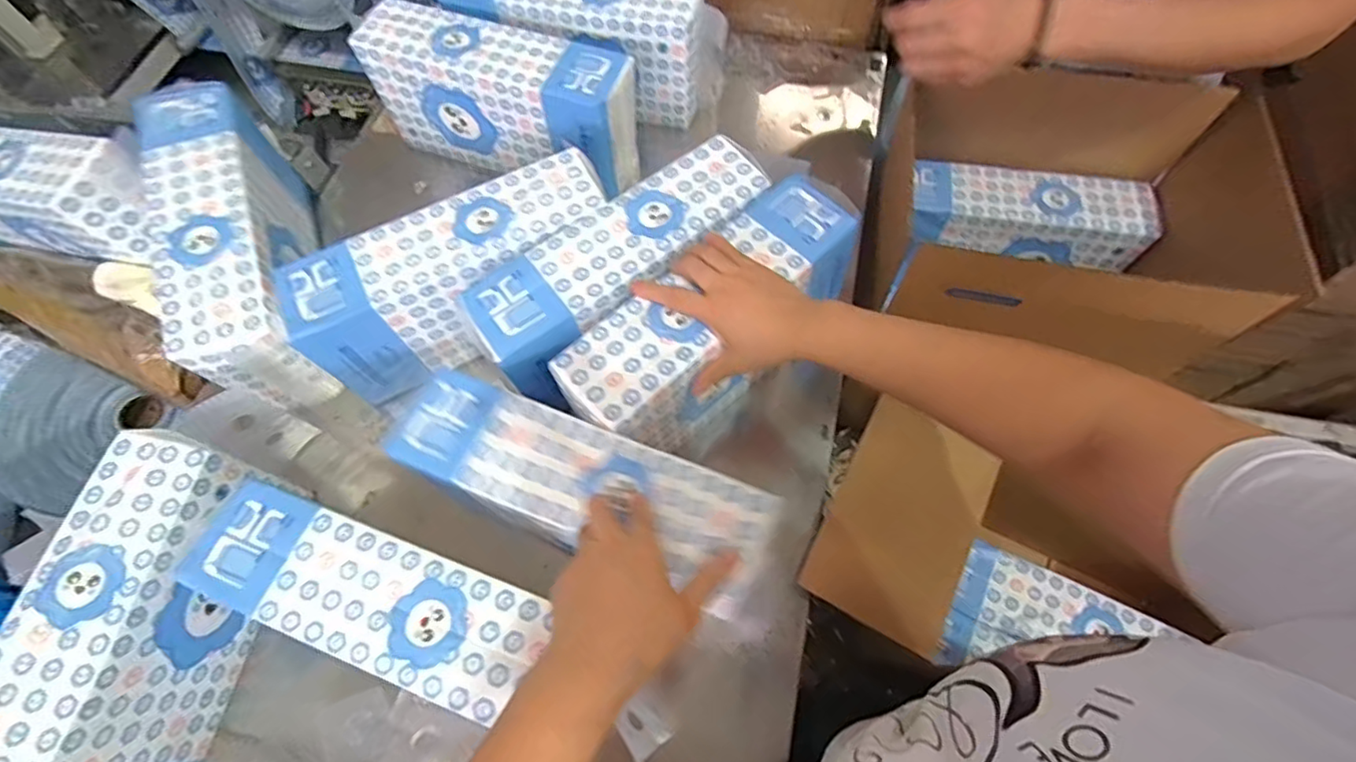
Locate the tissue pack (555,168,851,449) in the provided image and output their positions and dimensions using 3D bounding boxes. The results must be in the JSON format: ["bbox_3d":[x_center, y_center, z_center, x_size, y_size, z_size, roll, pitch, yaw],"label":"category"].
[{"bbox_3d":[0.035,-0.052,0.600,0.313,0.149,0.102,-41,71,-16],"label":"tissue pack"}]

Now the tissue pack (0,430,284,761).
[{"bbox_3d":[-0.446,0.219,0.493,0.112,0.150,0.316,13,66,7],"label":"tissue pack"}]

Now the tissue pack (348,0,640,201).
[{"bbox_3d":[-0.213,-0.349,0.743,0.326,0.149,0.101,16,67,8],"label":"tissue pack"}]

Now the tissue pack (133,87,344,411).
[{"bbox_3d":[-0.466,-0.142,0.641,0.094,0.166,0.315,-22,67,-9],"label":"tissue pack"}]

